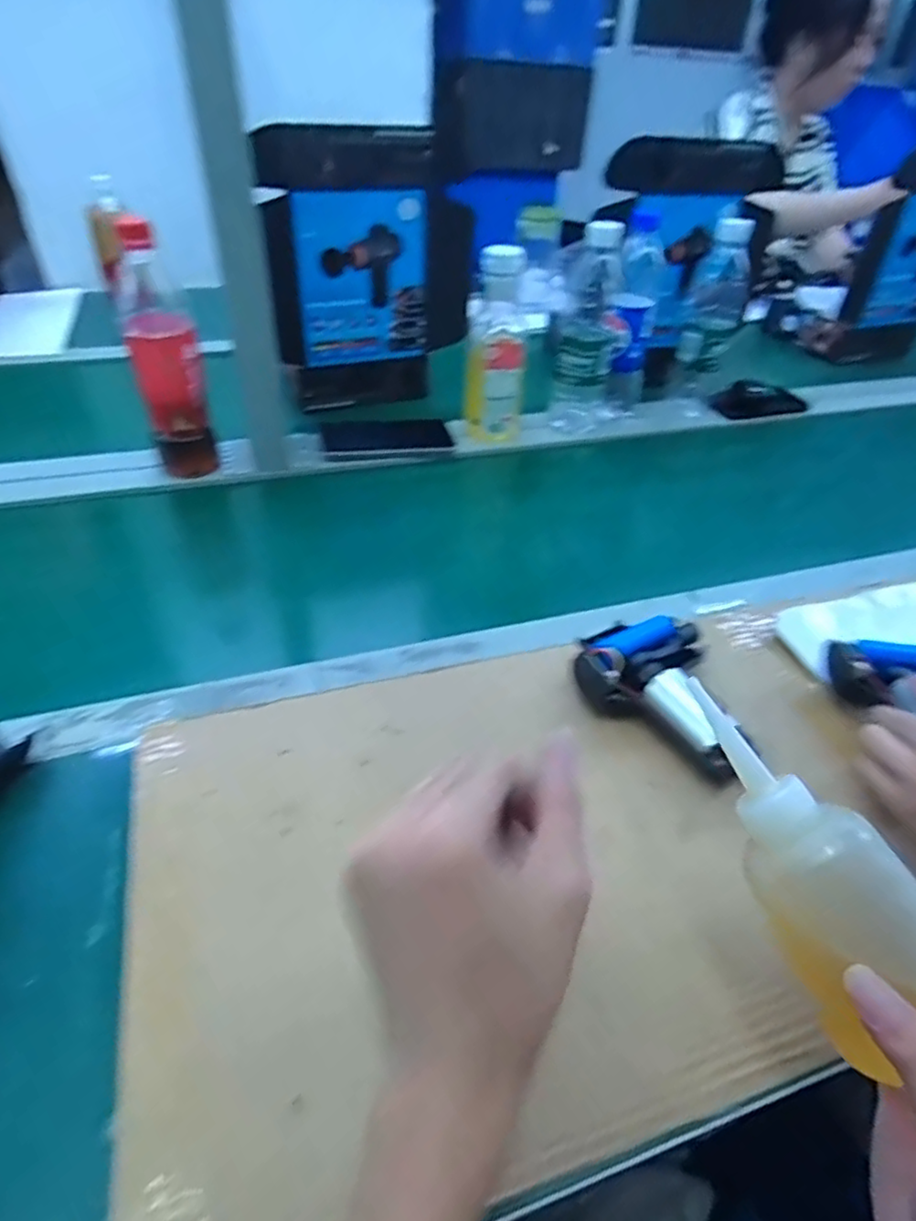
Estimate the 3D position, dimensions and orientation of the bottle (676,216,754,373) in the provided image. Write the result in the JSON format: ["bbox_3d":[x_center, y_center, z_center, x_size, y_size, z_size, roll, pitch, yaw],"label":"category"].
[{"bbox_3d":[0.311,-0.371,0.791,0.061,0.170,0.075,14,41,11],"label":"bottle"}]

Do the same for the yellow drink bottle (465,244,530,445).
[{"bbox_3d":[0.045,-0.299,0.748,0.066,0.196,0.056,5,40,1],"label":"yellow drink bottle"}]

